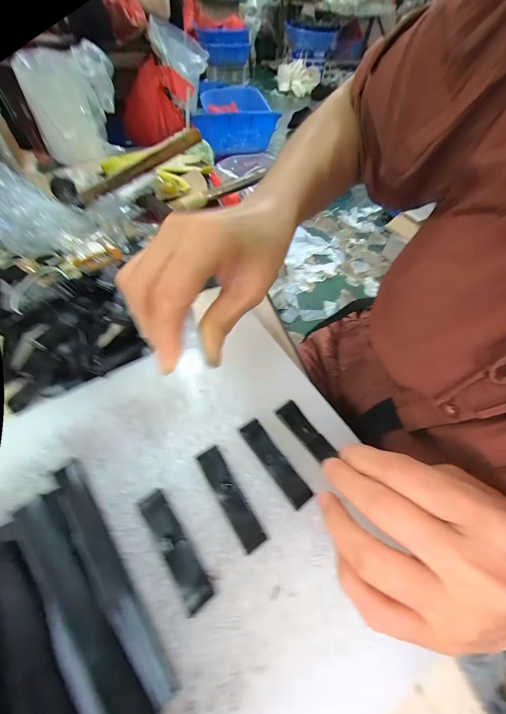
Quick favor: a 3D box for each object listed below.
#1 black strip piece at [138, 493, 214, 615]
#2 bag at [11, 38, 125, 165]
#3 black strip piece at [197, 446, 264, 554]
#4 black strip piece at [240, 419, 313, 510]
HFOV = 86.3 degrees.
[{"bbox_3d":[-0.047,0.111,0.160,0.014,0.007,0.065,-31,64,-23],"label":"black strip piece"},{"bbox_3d":[-0.298,-0.423,0.462,0.139,0.139,0.063,-27,63,-19],"label":"bag"},{"bbox_3d":[-0.015,0.089,0.176,0.015,0.008,0.064,-26,62,-21],"label":"black strip piece"},{"bbox_3d":[0.014,0.072,0.188,0.015,0.007,0.062,-29,63,-22],"label":"black strip piece"}]

